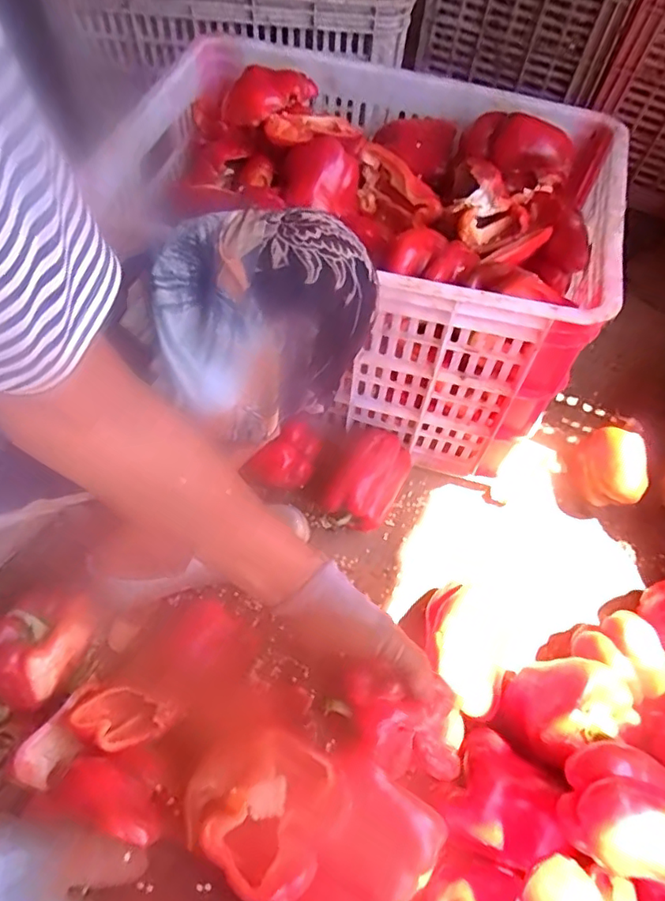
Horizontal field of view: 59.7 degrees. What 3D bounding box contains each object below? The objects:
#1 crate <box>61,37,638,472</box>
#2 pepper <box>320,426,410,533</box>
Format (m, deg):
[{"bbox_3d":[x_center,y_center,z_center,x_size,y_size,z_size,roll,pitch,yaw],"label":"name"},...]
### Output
[{"bbox_3d":[0.036,-0.250,0.706,0.520,0.267,0.379,21,63,8],"label":"crate"},{"bbox_3d":[0.040,0.040,0.696,0.080,0.088,0.124,26,64,10],"label":"pepper"}]

